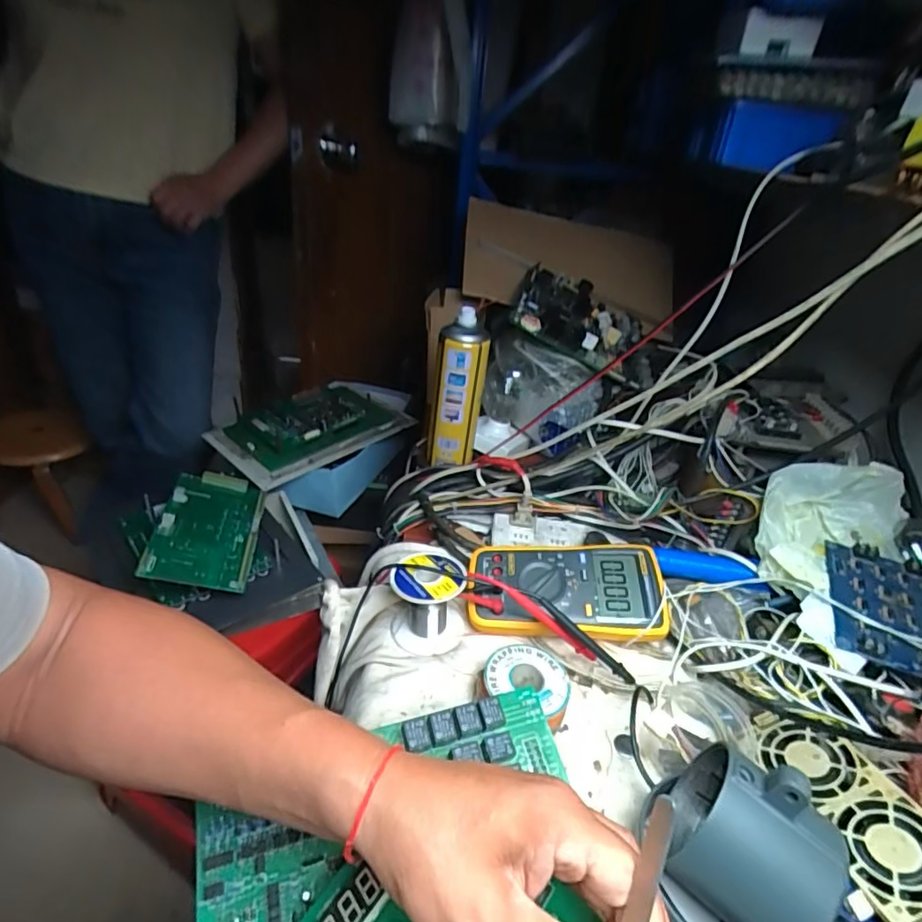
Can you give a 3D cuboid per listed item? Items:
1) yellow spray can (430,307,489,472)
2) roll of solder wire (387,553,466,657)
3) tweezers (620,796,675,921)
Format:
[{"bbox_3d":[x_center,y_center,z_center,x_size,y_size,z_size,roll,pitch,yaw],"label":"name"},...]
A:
[{"bbox_3d":[-0.004,-0.087,0.716,0.065,0.196,0.053,5,32,-2],"label":"yellow spray can"},{"bbox_3d":[-0.030,0.125,0.490,0.067,0.067,0.058,6,32,0],"label":"roll of solder wire"},{"bbox_3d":[0.066,0.198,0.221,0.008,0.127,0.009,15,-2,14],"label":"tweezers"}]

